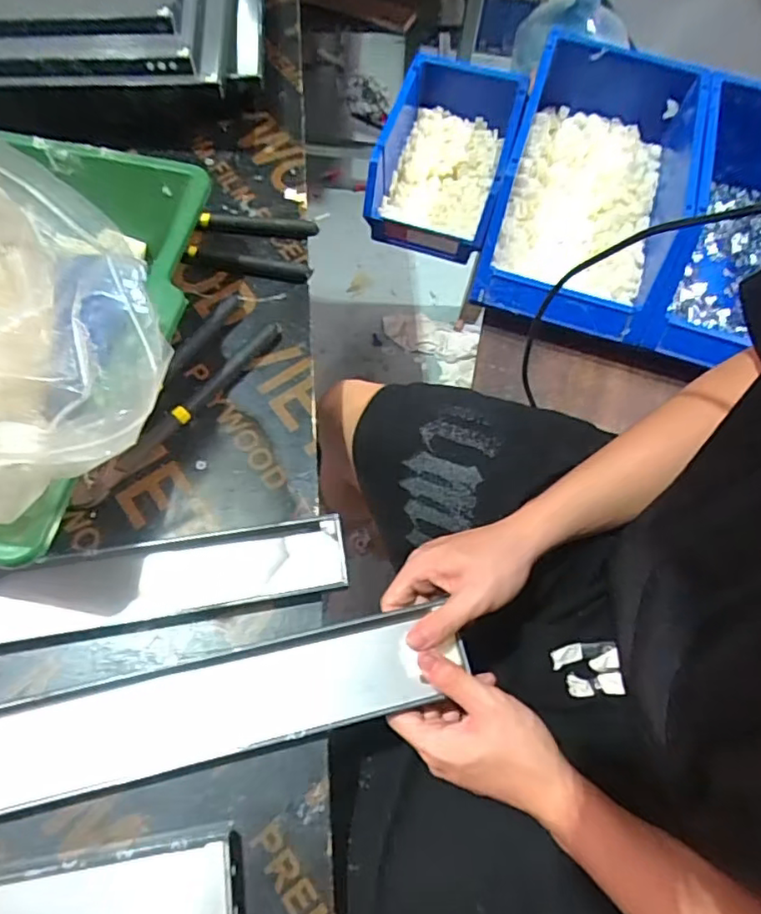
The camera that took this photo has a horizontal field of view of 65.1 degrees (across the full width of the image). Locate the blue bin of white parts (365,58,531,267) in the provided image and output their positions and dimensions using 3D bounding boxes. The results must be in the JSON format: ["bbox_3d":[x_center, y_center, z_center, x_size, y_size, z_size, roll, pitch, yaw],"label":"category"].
[{"bbox_3d":[0.081,-0.372,0.742,0.151,0.102,0.231,17,68,4],"label":"blue bin of white parts"}]

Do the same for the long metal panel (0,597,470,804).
[{"bbox_3d":[-0.264,0.205,0.411,0.628,0.026,0.069,-12,69,-6],"label":"long metal panel"}]

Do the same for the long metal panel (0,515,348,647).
[{"bbox_3d":[-0.351,0.120,0.442,0.647,0.011,0.064,-9,68,-6],"label":"long metal panel"}]

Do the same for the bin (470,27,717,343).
[{"bbox_3d":[0.260,-0.325,0.716,0.210,0.126,0.347,17,68,4],"label":"bin"}]

